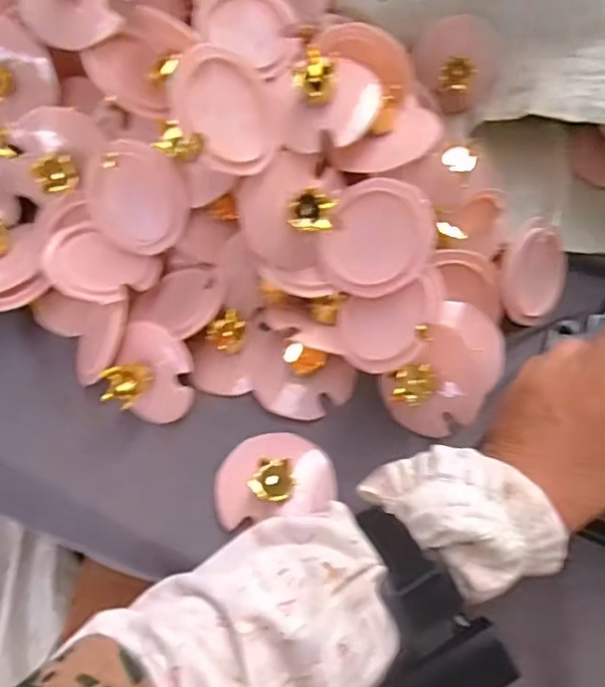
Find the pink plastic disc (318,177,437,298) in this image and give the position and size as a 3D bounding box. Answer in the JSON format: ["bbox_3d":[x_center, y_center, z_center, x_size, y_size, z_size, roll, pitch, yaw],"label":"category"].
[{"bbox_3d":[0.048,-0.065,0.372,0.070,0.005,0.075,1,91,31],"label":"pink plastic disc"}]

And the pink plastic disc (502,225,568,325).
[{"bbox_3d":[0.171,-0.049,0.420,0.007,0.072,0.069,15,98,50],"label":"pink plastic disc"}]

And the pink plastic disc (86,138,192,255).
[{"bbox_3d":[-0.114,-0.100,0.397,0.072,0.072,0.008,34,30,2],"label":"pink plastic disc"}]

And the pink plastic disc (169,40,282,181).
[{"bbox_3d":[-0.044,-0.140,0.347,0.010,0.072,0.072,5,75,45],"label":"pink plastic disc"}]

